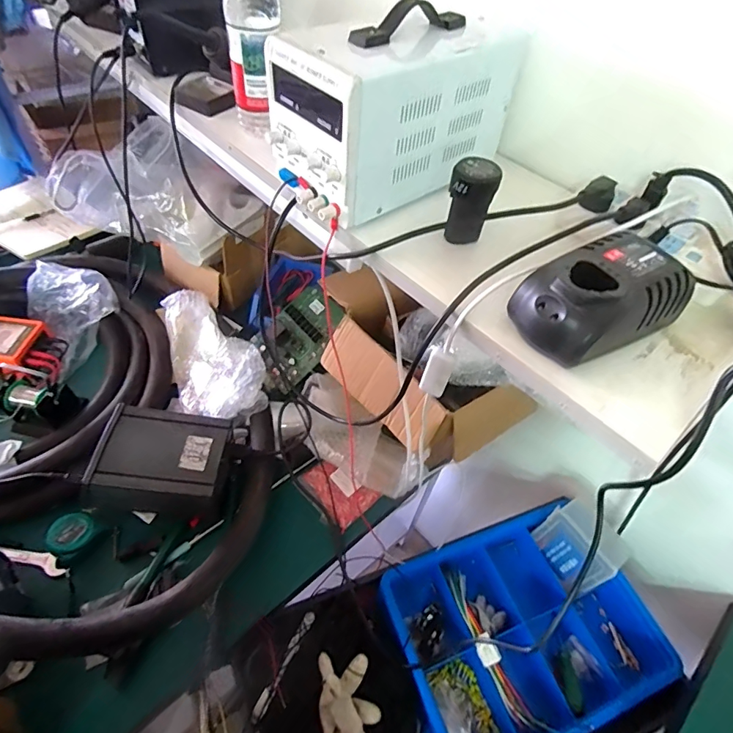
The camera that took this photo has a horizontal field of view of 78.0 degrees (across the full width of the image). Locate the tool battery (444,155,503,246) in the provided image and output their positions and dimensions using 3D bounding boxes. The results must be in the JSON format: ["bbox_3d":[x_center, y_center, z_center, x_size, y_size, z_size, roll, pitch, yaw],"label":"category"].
[{"bbox_3d":[0.108,-0.170,0.475,0.047,0.079,0.044,19,52,10],"label":"tool battery"}]

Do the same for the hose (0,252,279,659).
[{"bbox_3d":[-0.487,0.073,0.712,0.546,0.180,0.756,-34,61,-27],"label":"hose"}]

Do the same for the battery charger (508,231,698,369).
[{"bbox_3d":[0.204,-0.059,0.394,0.141,0.053,0.095,-21,56,-20],"label":"battery charger"}]

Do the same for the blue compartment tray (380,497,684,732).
[{"bbox_3d":[0.258,0.442,0.775,0.417,0.125,0.305,-16,54,-17],"label":"blue compartment tray"}]

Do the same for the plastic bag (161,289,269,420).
[{"bbox_3d":[-0.284,-0.027,0.832,0.161,0.072,0.288,-13,53,-14],"label":"plastic bag"}]

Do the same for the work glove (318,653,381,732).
[{"bbox_3d":[-0.022,0.498,0.634,0.076,0.060,0.166,-8,67,-11],"label":"work glove"}]

